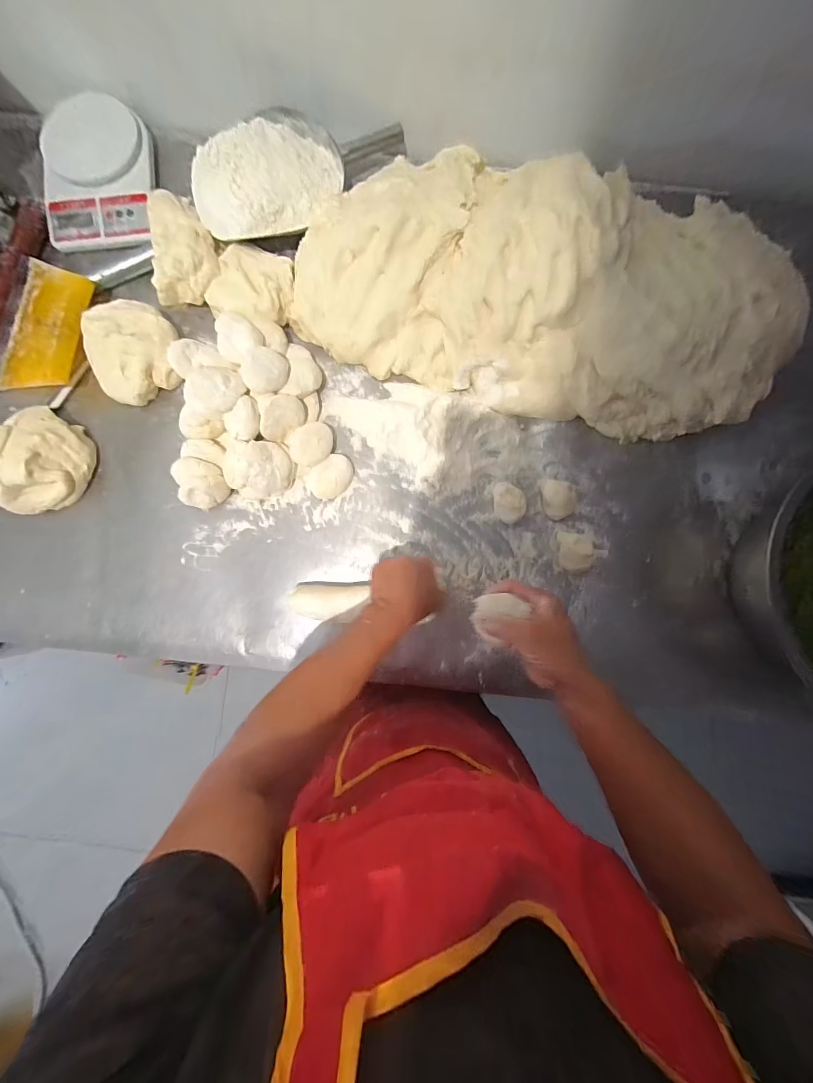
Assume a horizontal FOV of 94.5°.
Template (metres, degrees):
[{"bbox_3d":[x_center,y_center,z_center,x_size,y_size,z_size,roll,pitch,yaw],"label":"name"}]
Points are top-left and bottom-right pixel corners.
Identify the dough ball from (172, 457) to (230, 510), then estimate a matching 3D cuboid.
[{"bbox_3d":[-0.281,-0.082,0.515,0.060,0.038,0.065,0,87,0],"label":"dough ball"}]

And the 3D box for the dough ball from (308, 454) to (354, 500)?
[{"bbox_3d":[-0.105,-0.089,0.527,0.065,0.025,0.047,-32,88,-2],"label":"dough ball"}]

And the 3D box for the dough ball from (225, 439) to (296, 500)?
[{"bbox_3d":[-0.203,-0.097,0.510,0.090,0.059,0.070,2,87,0],"label":"dough ball"}]

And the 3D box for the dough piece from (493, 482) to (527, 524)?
[{"bbox_3d":[0.142,-0.054,0.521,0.036,0.036,0.057,-18,87,-1],"label":"dough piece"}]

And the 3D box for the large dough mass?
[{"bbox_3d":[0.166,-0.324,0.487,0.610,0.126,0.261,15,87,0],"label":"large dough mass"}]

